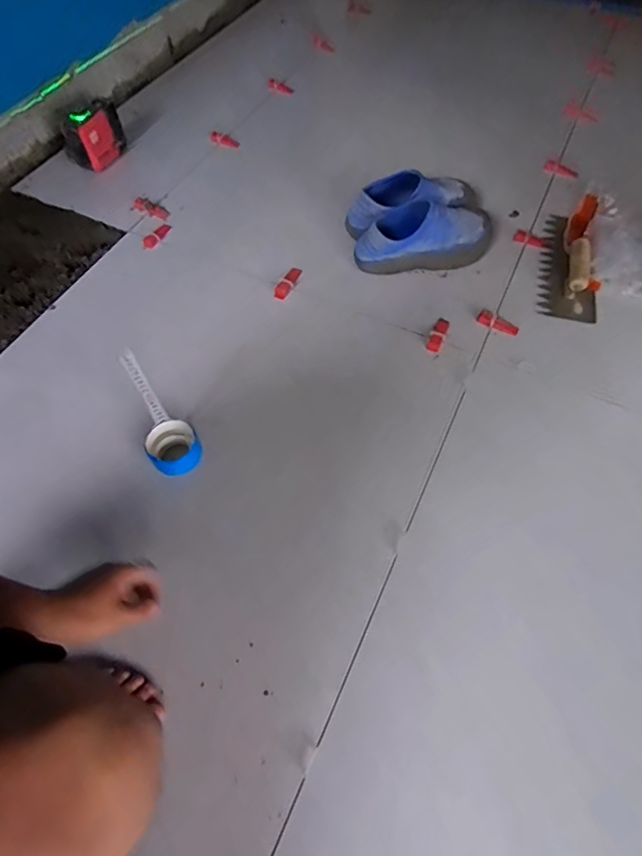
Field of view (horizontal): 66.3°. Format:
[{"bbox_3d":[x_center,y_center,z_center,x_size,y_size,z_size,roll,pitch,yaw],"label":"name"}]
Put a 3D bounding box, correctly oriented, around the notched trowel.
[{"bbox_3d":[0.470,-0.331,0.923,0.099,0.077,0.270,8,60,4],"label":"notched trowel"}]

